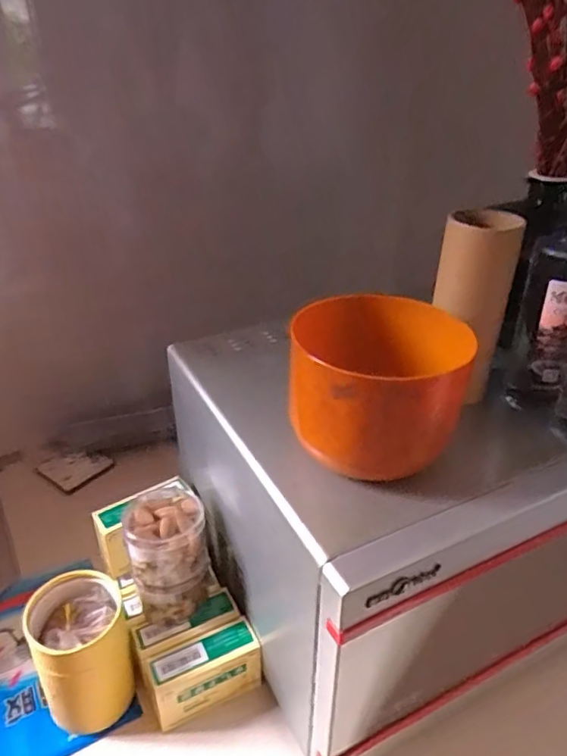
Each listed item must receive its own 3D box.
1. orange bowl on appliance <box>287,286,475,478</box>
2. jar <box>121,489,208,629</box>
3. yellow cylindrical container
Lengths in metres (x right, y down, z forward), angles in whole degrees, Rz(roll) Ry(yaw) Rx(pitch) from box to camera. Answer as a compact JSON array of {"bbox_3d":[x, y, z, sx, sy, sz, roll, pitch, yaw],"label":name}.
[{"bbox_3d":[0.068,0.000,0.430,0.126,0.097,0.137,16,35,24],"label":"orange bowl on appliance"},{"bbox_3d":[-0.112,0.179,0.559,0.073,0.118,0.068,0,32,0],"label":"jar"},{"bbox_3d":[-0.188,0.262,0.536,0.080,0.128,0.081,0,32,0],"label":"yellow cylindrical container"}]

